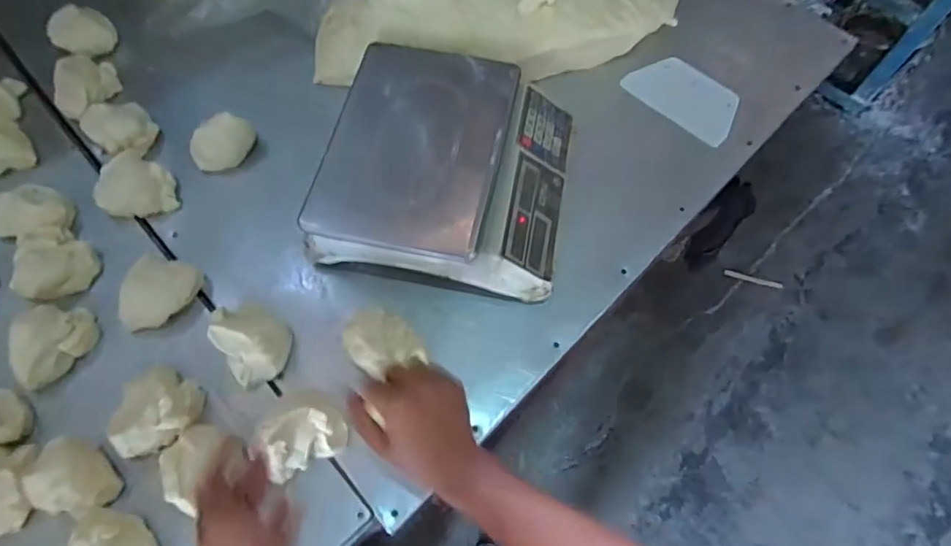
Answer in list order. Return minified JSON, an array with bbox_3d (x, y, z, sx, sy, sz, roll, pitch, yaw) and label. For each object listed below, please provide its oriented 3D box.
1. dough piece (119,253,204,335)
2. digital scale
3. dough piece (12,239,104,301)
[{"bbox_3d":[-0.418,0.026,0.675,0.080,0.065,0.102,24,68,11],"label":"dough piece"},{"bbox_3d":[-0.033,-0.143,0.726,0.318,0.122,0.324,11,66,6],"label":"digital scale"},{"bbox_3d":[-0.560,-0.007,0.691,0.088,0.047,0.090,-6,65,-2],"label":"dough piece"}]

